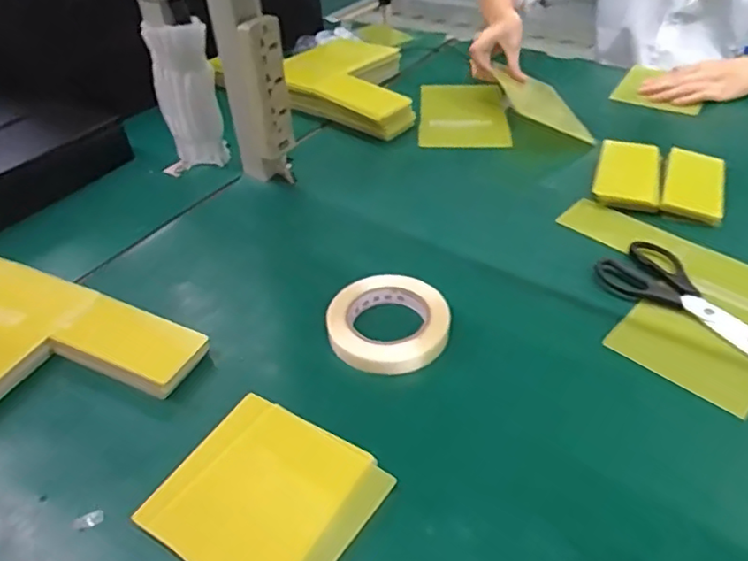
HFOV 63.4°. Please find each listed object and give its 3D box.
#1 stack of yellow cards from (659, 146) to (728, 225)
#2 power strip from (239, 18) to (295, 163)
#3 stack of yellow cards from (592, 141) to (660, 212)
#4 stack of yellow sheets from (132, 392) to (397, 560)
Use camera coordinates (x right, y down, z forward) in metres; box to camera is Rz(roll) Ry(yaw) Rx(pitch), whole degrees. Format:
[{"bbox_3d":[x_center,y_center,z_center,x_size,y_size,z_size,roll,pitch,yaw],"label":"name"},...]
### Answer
[{"bbox_3d":[0.405,-0.123,0.765,0.072,0.011,0.120,19,55,14],"label":"stack of yellow cards"},{"bbox_3d":[-0.133,-0.235,0.751,0.050,0.169,0.028,-33,51,-30],"label":"power strip"},{"bbox_3d":[0.330,-0.140,0.790,0.079,0.026,0.131,10,42,16],"label":"stack of yellow cards"},{"bbox_3d":[-0.085,0.169,0.476,0.154,0.006,0.143,24,48,26],"label":"stack of yellow sheets"}]

